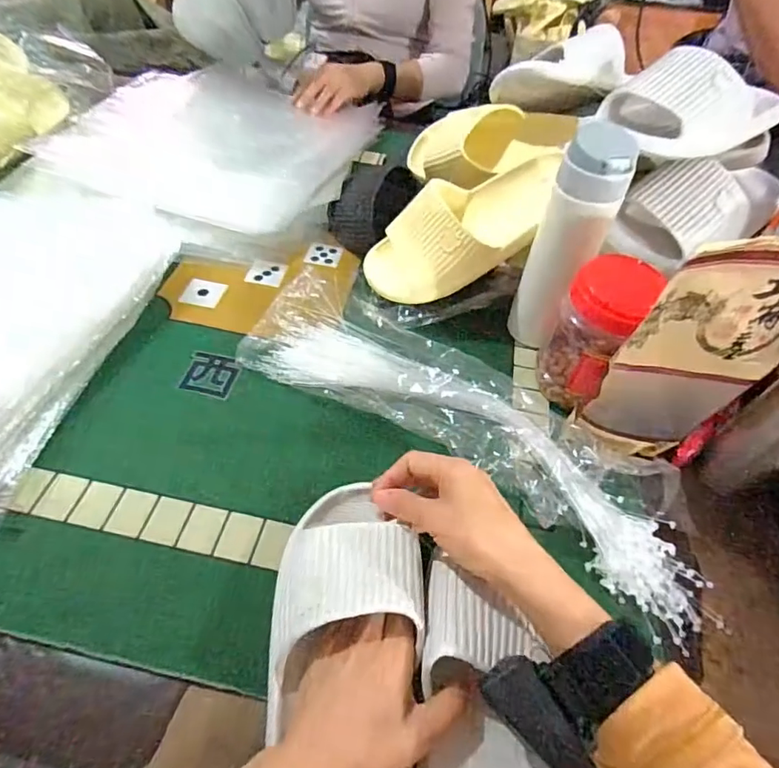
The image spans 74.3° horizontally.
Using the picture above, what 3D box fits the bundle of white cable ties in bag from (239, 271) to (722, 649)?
[{"bbox_3d":[0.069,0.039,0.482,0.477,0.037,0.131,32,55,21],"label":"bundle of white cable ties in bag"}]

